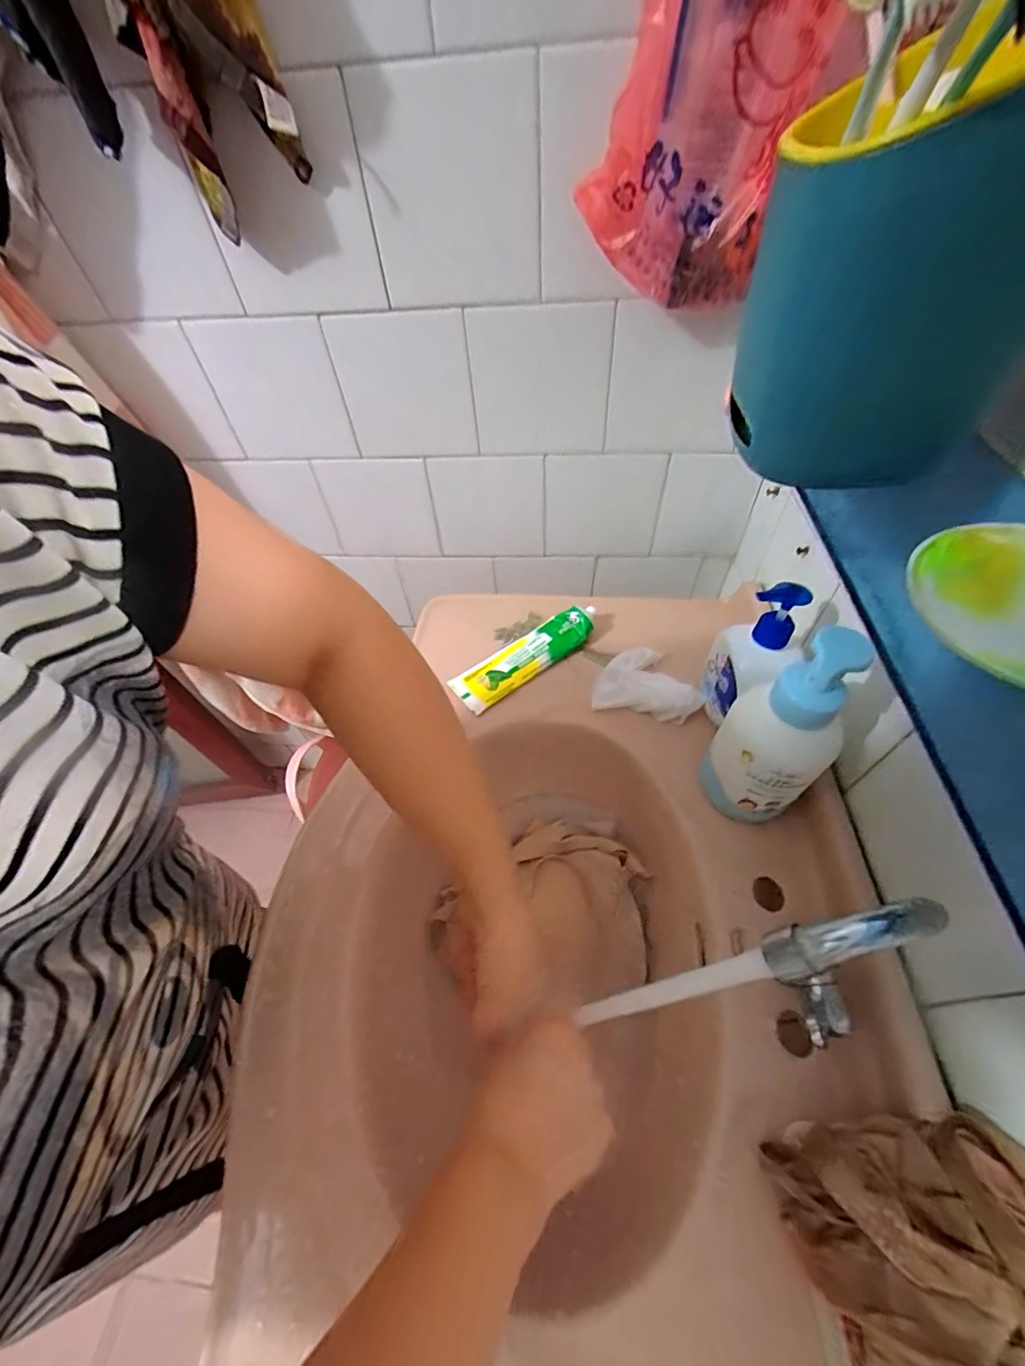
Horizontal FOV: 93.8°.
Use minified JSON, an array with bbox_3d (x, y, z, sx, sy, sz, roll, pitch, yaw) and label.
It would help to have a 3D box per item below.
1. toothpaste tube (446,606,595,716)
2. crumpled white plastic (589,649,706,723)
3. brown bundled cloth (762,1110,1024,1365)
[{"bbox_3d":[0.017,-0.038,0.566,0.191,0.027,0.059,-33,57,-19],"label":"toothpaste tube"},{"bbox_3d":[0.150,-0.003,0.533,0.107,0.033,0.084,10,54,12],"label":"crumpled white plastic"},{"bbox_3d":[0.218,0.313,0.258,0.117,0.093,0.117,-6,52,0],"label":"brown bundled cloth"}]

